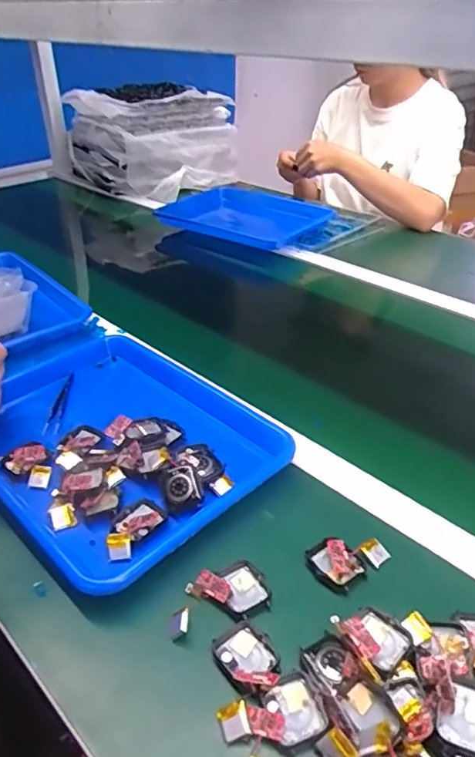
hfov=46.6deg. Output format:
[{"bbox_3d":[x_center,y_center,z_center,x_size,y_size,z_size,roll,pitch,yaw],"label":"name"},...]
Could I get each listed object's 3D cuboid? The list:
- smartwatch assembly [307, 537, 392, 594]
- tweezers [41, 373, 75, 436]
[{"bbox_3d":[0.094,0.153,0.475,0.064,0.013,0.045,-22,40,-27],"label":"smartwatch assembly"},{"bbox_3d":[-0.212,0.028,0.659,0.014,0.011,0.124,-3,35,-2],"label":"tweezers"}]

